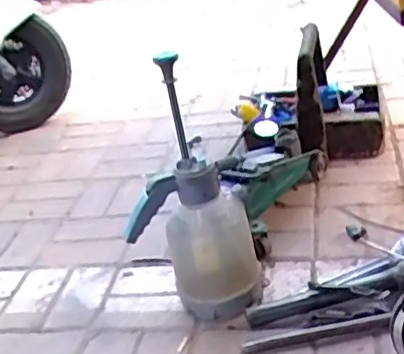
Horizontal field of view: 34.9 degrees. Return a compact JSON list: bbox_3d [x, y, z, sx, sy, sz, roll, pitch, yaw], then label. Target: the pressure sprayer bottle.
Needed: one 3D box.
[{"bbox_3d":[-0.019,0.031,1.105,0.205,0.461,0.190,-4,28,6],"label":"pressure sprayer bottle"}]

